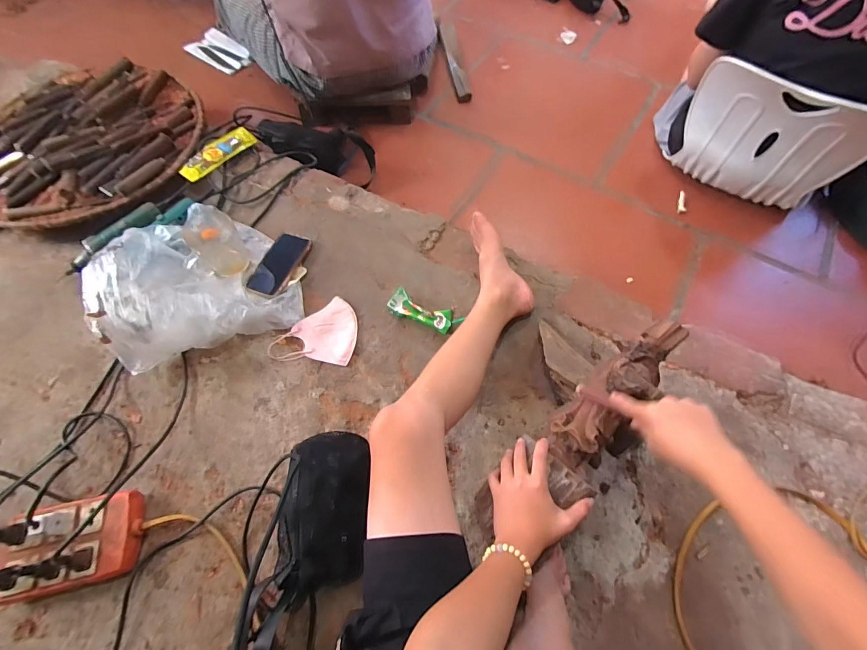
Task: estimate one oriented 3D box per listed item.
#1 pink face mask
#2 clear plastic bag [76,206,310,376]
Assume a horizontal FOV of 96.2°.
[{"bbox_3d":[-0.213,0.008,0.711,0.145,0.007,0.124,5,62,1],"label":"pink face mask"},{"bbox_3d":[-0.420,-0.102,0.697,0.300,0.135,0.261,-18,62,-12],"label":"clear plastic bag"}]

